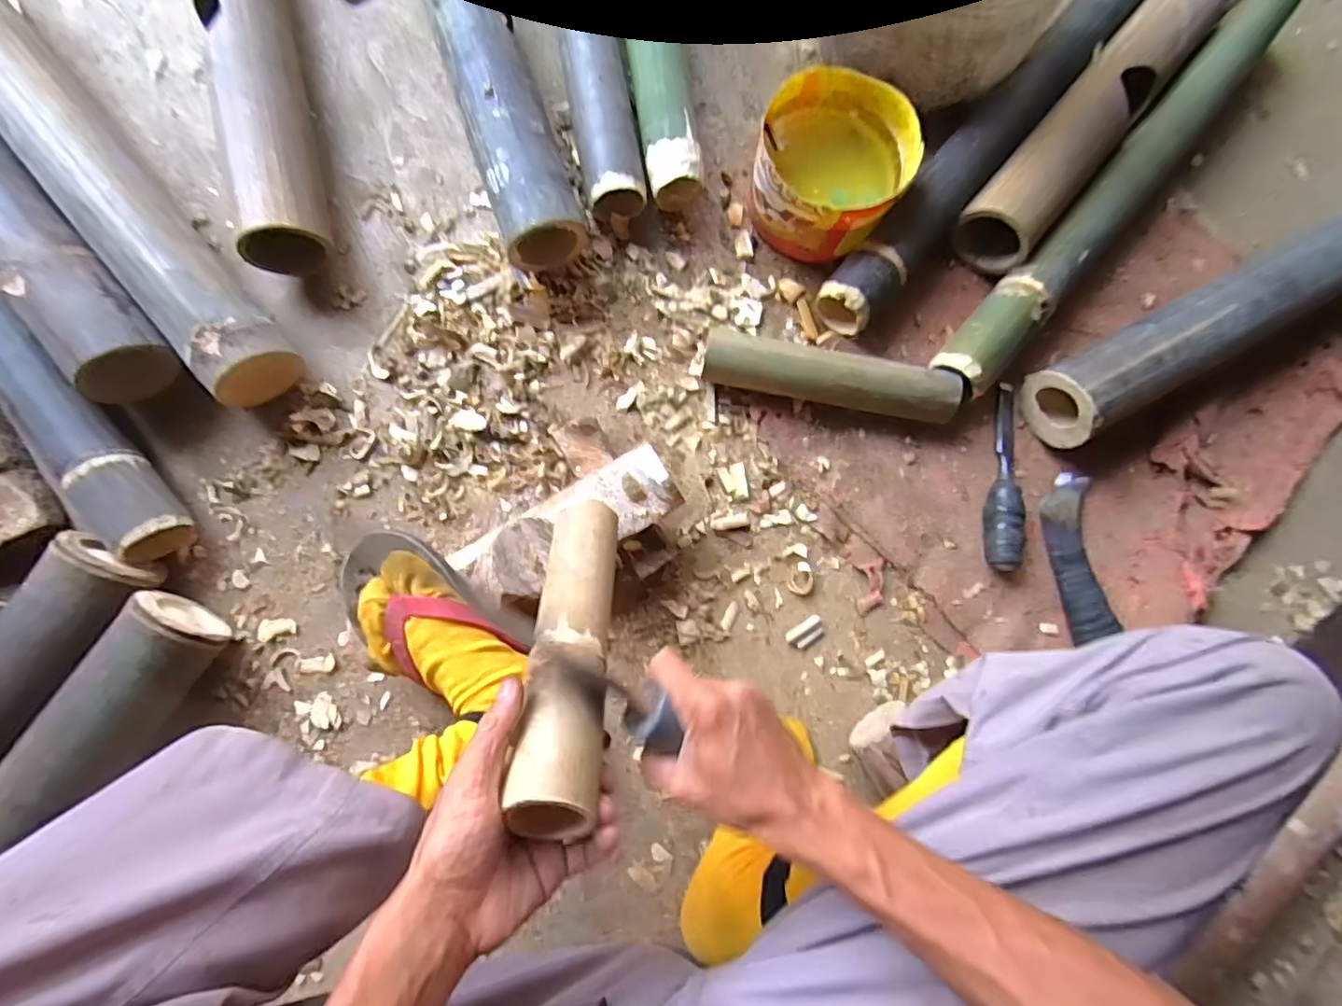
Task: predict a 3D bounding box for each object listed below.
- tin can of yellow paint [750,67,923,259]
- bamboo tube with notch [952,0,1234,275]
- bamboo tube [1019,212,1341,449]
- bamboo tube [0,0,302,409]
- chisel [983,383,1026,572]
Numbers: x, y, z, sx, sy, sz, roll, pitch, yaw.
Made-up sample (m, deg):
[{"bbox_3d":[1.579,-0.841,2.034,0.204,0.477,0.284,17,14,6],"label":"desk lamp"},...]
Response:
[{"bbox_3d":[0.158,-0.339,0.612,0.146,0.092,0.151,1,84,-5],"label":"tin can of yellow paint"},{"bbox_3d":[0.480,-0.448,0.653,0.080,0.077,0.482,40,82,0],"label":"bamboo tube with notch"},{"bbox_3d":[0.634,-0.224,0.632,0.592,0.083,0.080,-28,87,-8],"label":"bamboo tube"},{"bbox_3d":[-0.530,-0.314,0.531,0.070,0.071,0.518,-38,91,-8],"label":"bamboo tube"},{"bbox_3d":[0.341,-0.031,0.604,0.027,0.036,0.194,10,83,-4],"label":"chisel"}]

